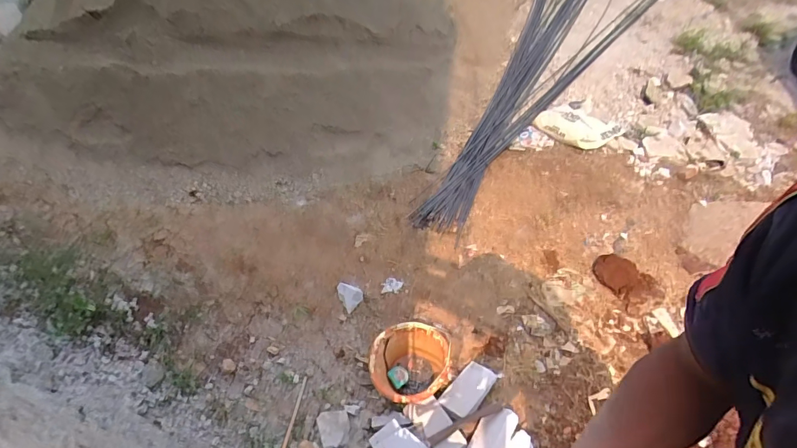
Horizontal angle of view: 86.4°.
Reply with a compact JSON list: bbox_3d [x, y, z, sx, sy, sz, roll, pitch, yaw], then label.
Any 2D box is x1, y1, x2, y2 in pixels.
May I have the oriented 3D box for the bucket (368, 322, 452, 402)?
[{"bbox_3d":[0.038,0.485,1.427,0.242,0.197,0.249,-1,49,2],"label":"bucket"}]

